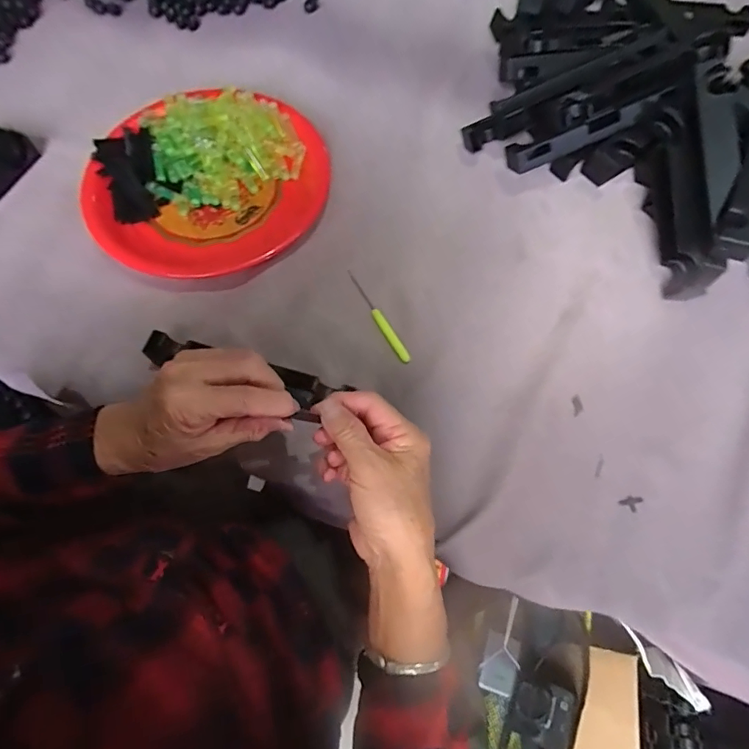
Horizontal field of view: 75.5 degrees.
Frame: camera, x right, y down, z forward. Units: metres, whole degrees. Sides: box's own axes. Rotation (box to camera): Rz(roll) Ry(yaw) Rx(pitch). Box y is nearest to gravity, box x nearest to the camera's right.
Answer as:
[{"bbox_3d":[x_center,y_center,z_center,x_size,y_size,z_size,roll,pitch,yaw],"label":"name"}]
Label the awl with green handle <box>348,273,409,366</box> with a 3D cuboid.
[{"bbox_3d":[0.001,-0.057,0.471,0.011,0.014,0.111,-30,68,-12],"label":"awl with green handle"}]

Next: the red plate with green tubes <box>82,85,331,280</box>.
[{"bbox_3d":[-0.180,-0.206,0.518,0.238,0.052,0.239,0,65,1],"label":"red plate with green tubes"}]

